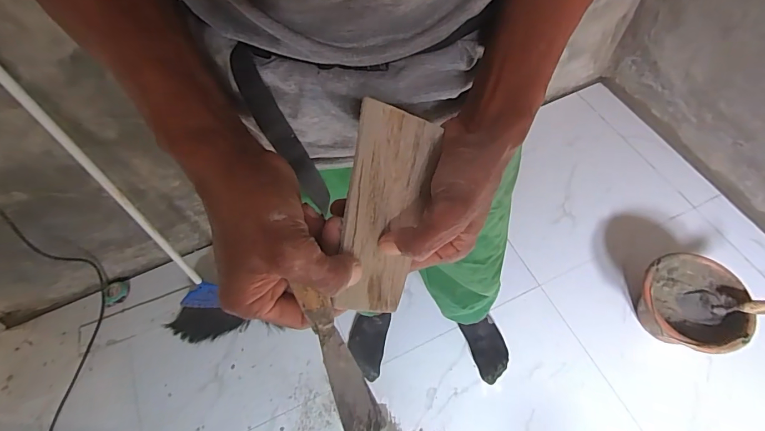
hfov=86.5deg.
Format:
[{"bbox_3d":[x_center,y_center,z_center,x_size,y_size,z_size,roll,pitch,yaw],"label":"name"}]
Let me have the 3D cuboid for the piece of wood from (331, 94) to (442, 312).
[{"bbox_3d":[0.003,-0.003,0.309,0.072,0.004,0.151,12,89,-37],"label":"piece of wood"}]

